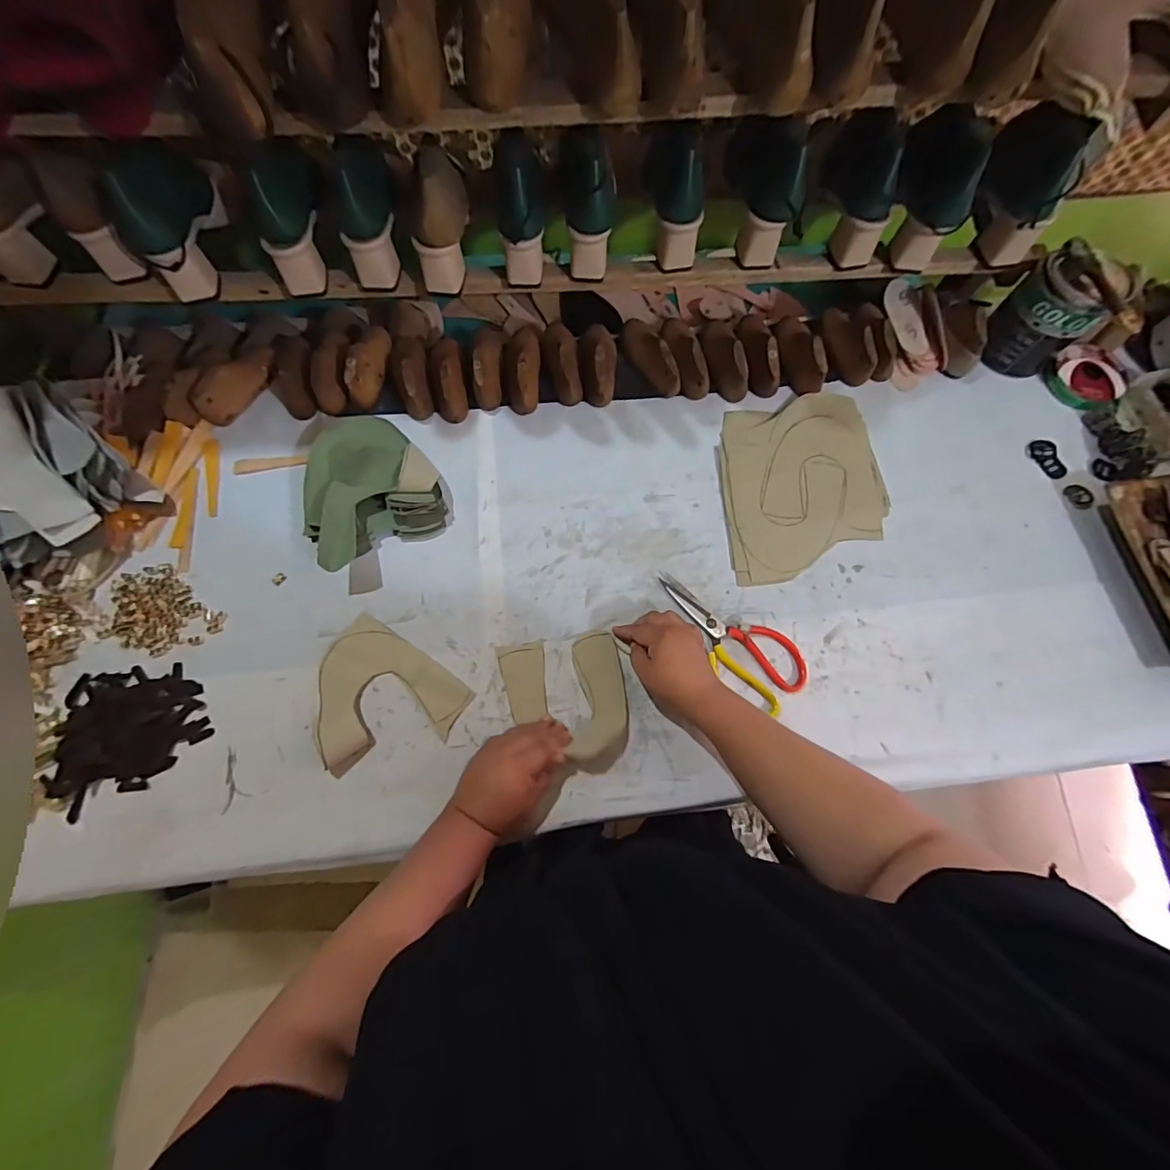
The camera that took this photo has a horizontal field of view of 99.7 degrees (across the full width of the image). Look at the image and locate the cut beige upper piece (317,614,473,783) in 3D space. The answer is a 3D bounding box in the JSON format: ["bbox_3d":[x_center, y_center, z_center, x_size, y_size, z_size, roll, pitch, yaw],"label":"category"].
[{"bbox_3d":[-0.252,0.138,0.578,0.180,0.033,0.155,33,77,9],"label":"cut beige upper piece"}]

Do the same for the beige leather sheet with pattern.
[{"bbox_3d":[0.296,-0.137,0.676,0.217,0.011,0.258,-5,74,-1],"label":"beige leather sheet with pattern"}]

